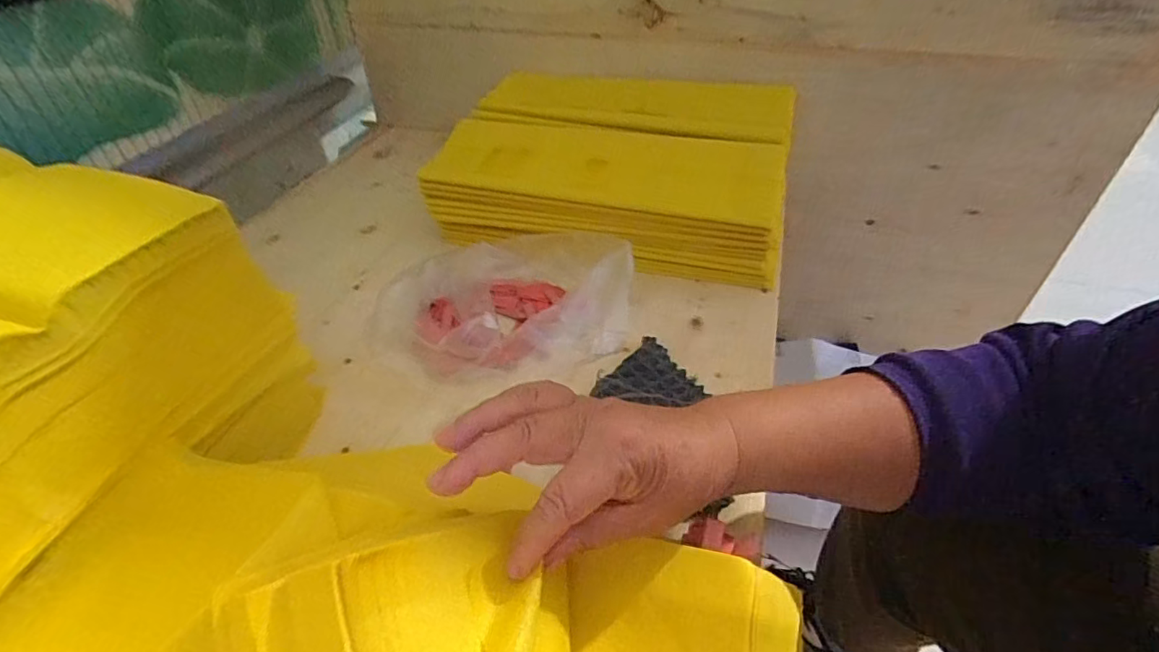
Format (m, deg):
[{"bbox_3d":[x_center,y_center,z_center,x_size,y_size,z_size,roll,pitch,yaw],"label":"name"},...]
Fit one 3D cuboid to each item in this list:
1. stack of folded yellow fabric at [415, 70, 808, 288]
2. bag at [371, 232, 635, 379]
[{"bbox_3d":[0.038,-0.175,0.617,0.360,0.127,0.212,9,44,12],"label":"stack of folded yellow fabric"},{"bbox_3d":[-0.061,-0.019,0.494,0.208,0.068,0.156,4,43,6],"label":"bag"}]

